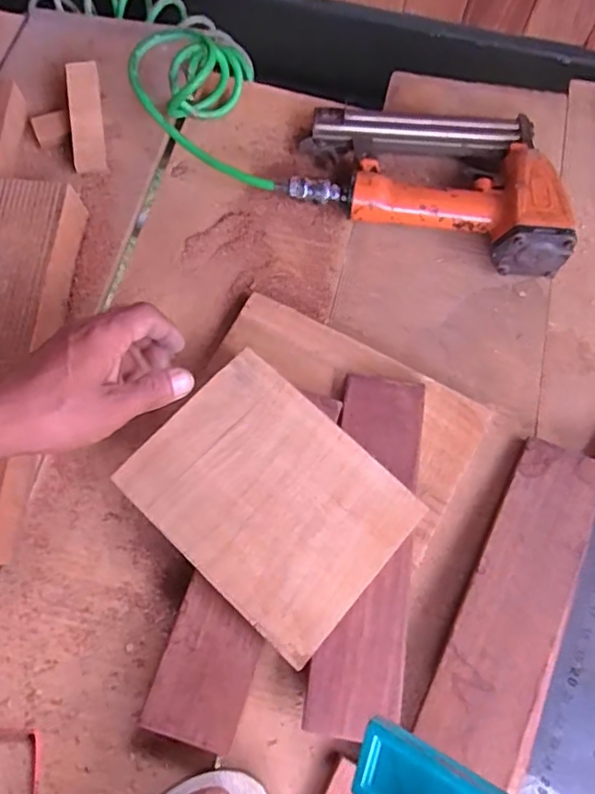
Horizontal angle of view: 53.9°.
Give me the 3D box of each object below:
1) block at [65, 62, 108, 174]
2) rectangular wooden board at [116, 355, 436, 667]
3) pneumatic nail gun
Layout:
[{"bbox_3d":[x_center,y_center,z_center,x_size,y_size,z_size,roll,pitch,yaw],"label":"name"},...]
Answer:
[{"bbox_3d":[-0.205,-0.271,0.567,0.030,0.007,0.109,-6,91,-21],"label":"block"},{"bbox_3d":[-0.021,0.073,0.434,0.189,0.007,0.144,42,74,13],"label":"rectangular wooden board"},{"bbox_3d":[0.127,-0.211,0.543,0.255,0.061,0.154,15,70,5],"label":"pneumatic nail gun"}]

